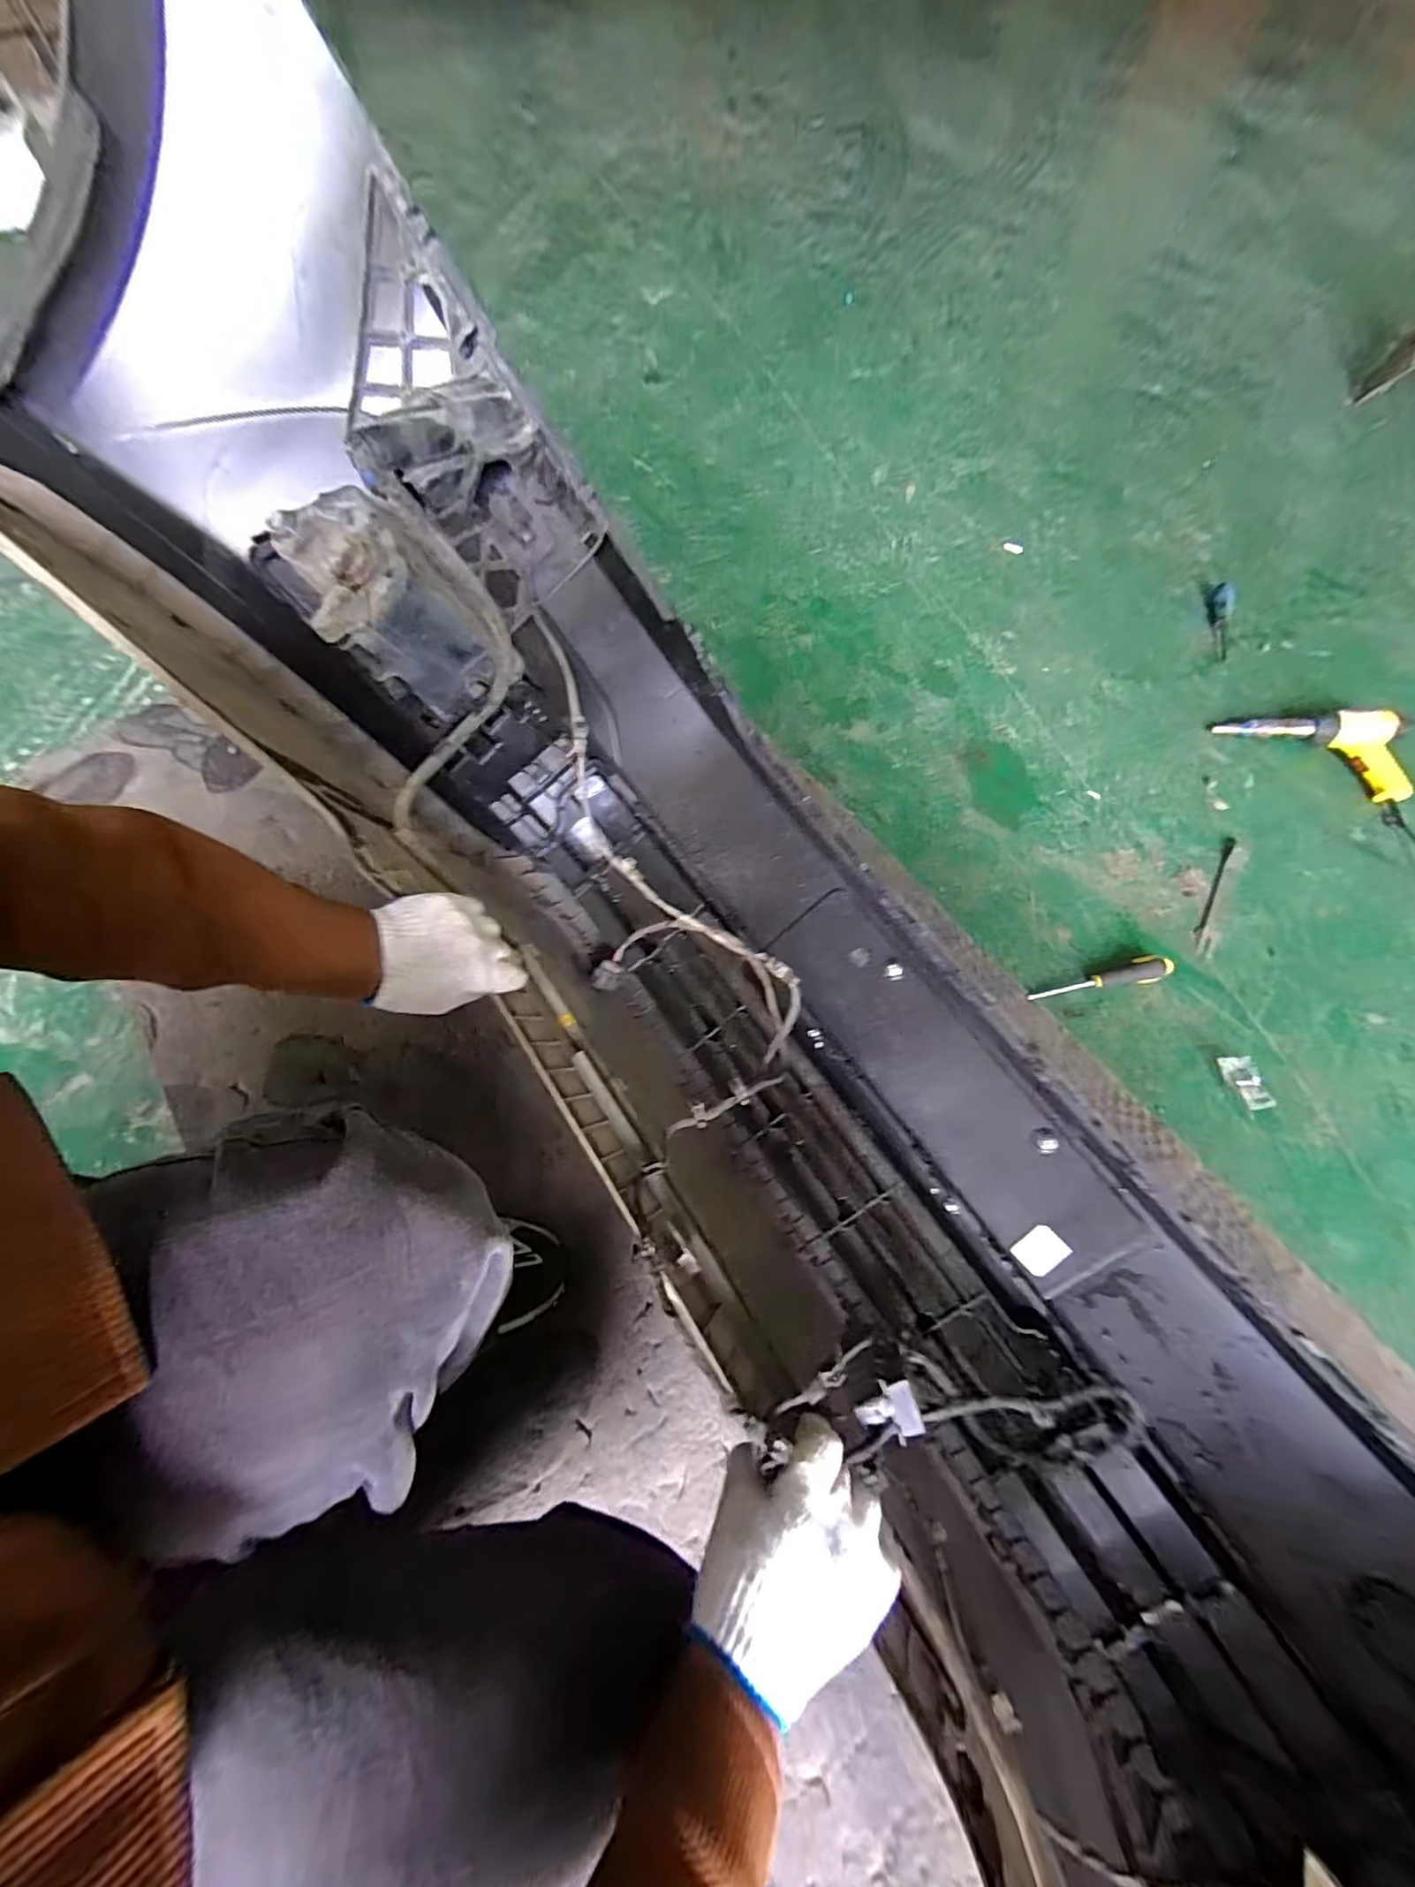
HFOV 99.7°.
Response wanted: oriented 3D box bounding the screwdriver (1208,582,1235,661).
[{"bbox_3d":[1.043,-0.654,1.204,0.042,0.024,0.207,16,67,6],"label":"screwdriver"}]

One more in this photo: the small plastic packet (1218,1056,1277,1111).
[{"bbox_3d":[0.715,0.182,0.787,0.040,0.017,0.072,-17,67,-9],"label":"small plastic packet"}]

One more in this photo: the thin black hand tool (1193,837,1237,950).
[{"bbox_3d":[0.784,-0.083,0.926,0.017,0.010,0.246,33,69,13],"label":"thin black hand tool"}]

